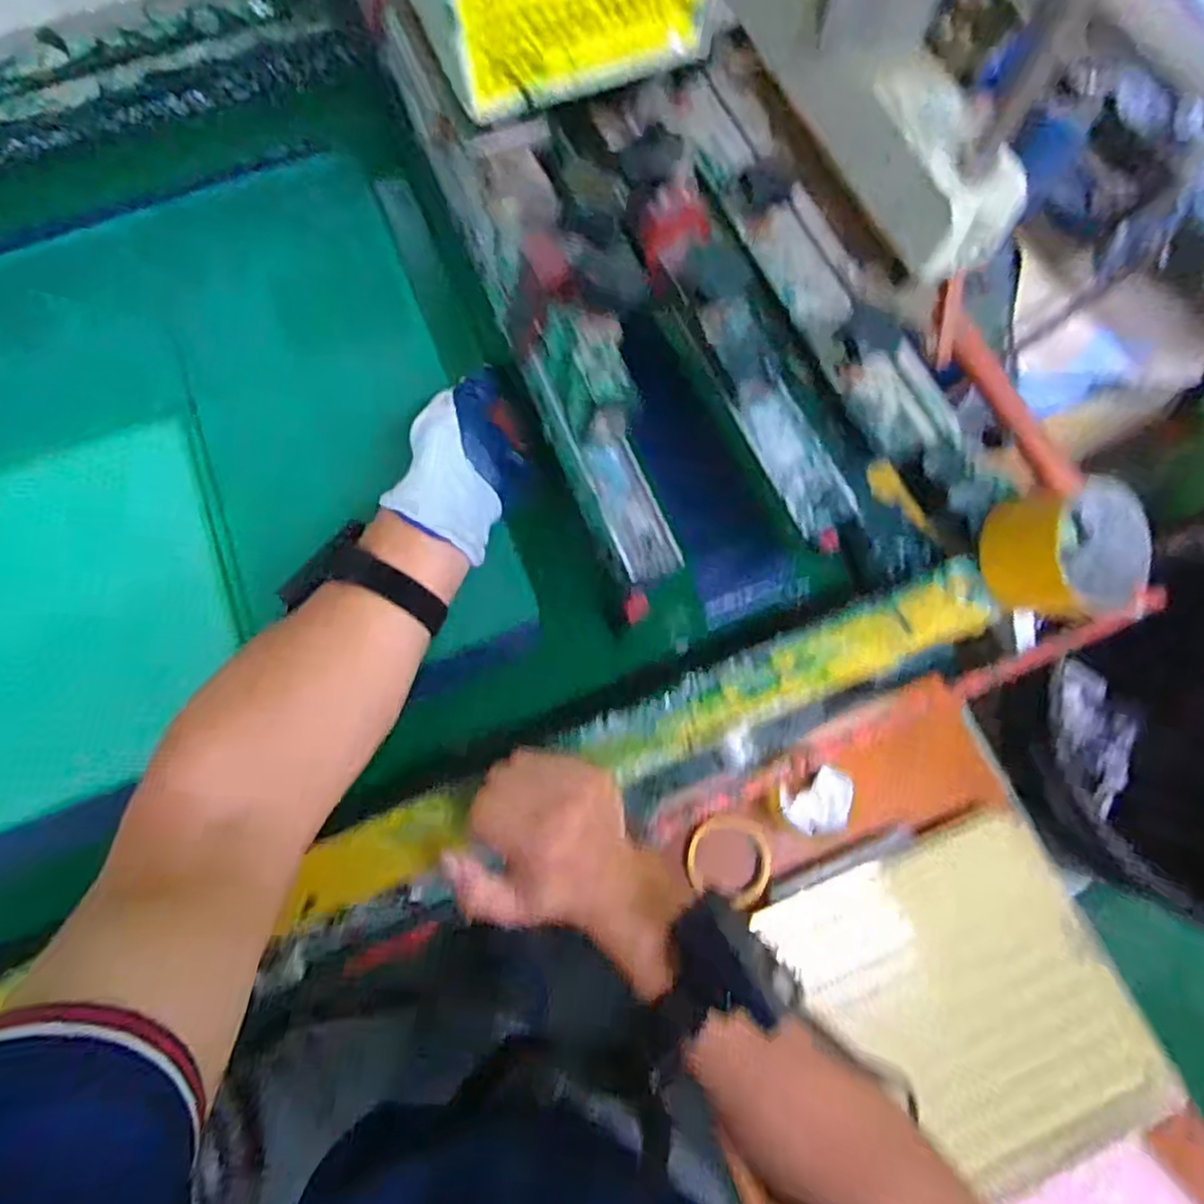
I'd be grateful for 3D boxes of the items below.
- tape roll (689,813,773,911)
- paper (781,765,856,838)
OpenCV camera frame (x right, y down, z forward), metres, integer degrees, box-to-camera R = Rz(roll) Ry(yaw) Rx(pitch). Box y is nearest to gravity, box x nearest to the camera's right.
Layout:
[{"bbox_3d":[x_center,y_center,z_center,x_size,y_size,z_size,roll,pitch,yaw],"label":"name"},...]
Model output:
[{"bbox_3d":[0.147,0.293,0.783,0.091,0.028,0.092,0,74,-1],"label":"tape roll"},{"bbox_3d":[0.242,0.224,0.767,0.076,0.022,0.064,-11,74,-4],"label":"paper"}]

